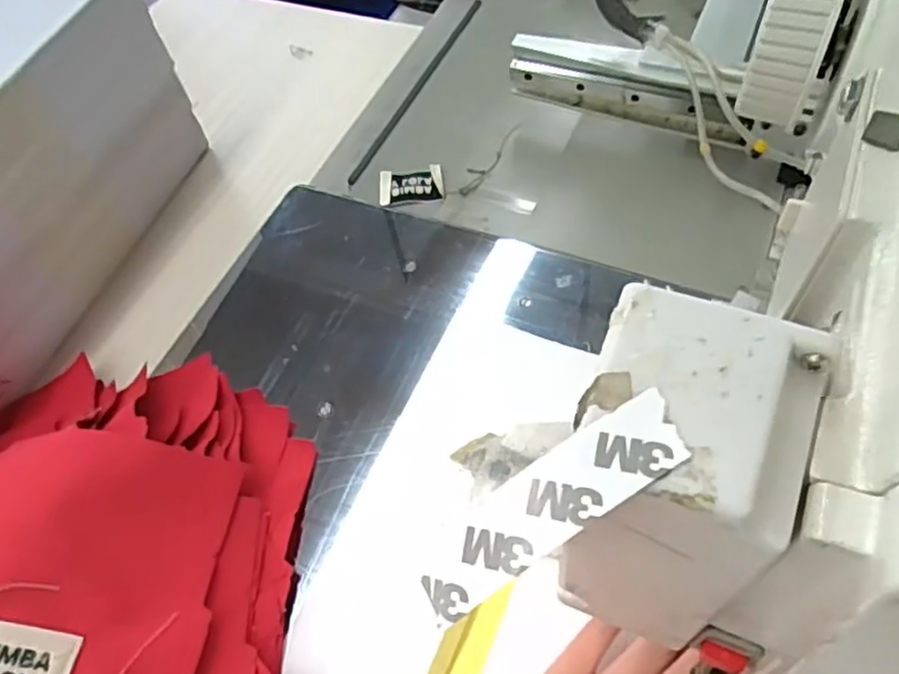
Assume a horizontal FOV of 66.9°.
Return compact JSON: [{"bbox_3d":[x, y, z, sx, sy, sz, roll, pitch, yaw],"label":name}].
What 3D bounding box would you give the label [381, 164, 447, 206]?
[{"bbox_3d":[-0.029,-0.118,0.533,0.050,0.004,0.036,-5,60,5],"label":"label"}]

